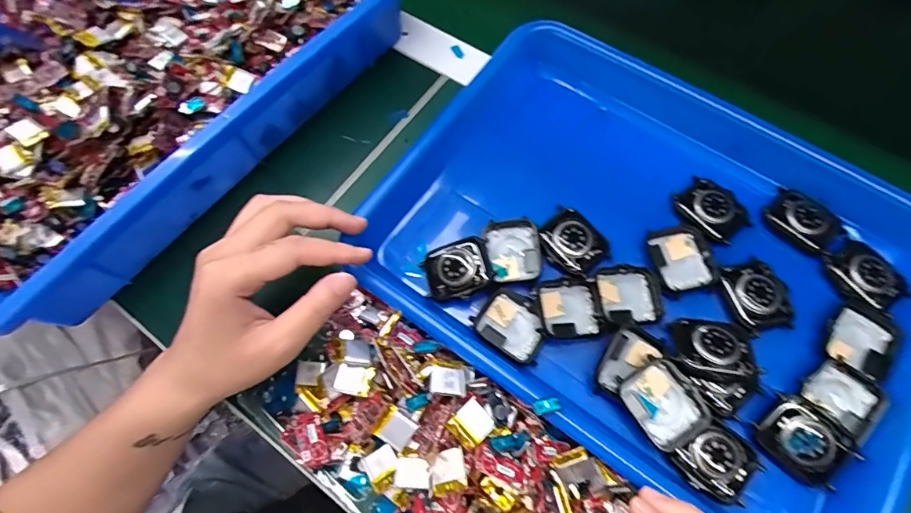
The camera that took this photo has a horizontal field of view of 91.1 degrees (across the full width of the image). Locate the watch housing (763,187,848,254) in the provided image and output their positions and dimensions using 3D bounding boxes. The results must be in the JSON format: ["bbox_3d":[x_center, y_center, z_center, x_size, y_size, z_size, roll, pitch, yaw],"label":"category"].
[{"bbox_3d":[0.229,-0.024,0.292,0.033,0.009,0.043,-43,73,-15],"label":"watch housing"}]

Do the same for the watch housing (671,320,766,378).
[{"bbox_3d":[0.149,0.052,0.258,0.040,0.012,0.033,5,68,3],"label":"watch housing"}]

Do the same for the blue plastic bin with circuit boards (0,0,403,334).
[{"bbox_3d":[-0.237,-0.152,0.338,0.255,0.067,0.352,38,73,15],"label":"blue plastic bin with circuit boards"}]

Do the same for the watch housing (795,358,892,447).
[{"bbox_3d":[0.217,0.078,0.251,0.038,0.016,0.038,36,73,15],"label":"watch housing"}]

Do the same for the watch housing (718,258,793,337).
[{"bbox_3d":[0.183,0.024,0.273,0.034,0.007,0.042,-16,68,-5],"label":"watch housing"}]

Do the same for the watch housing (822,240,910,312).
[{"bbox_3d":[0.256,0.012,0.278,0.036,0.007,0.044,-32,70,-12],"label":"watch housing"}]

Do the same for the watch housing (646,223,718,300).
[{"bbox_3d":[0.143,0.001,0.284,0.036,0.009,0.042,-17,68,-6],"label":"watch housing"}]

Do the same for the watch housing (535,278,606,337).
[{"bbox_3d":[0.069,0.032,0.273,0.040,0.011,0.035,-9,68,-3],"label":"watch housing"}]

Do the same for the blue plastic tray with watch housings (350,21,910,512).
[{"bbox_3d":[0.130,-0.013,0.292,0.319,0.040,0.272,33,72,14],"label":"blue plastic tray with watch housings"}]

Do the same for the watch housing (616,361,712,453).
[{"bbox_3d":[0.116,0.082,0.247,0.034,0.009,0.043,-31,70,-11],"label":"watch housing"}]

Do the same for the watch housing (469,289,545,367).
[{"bbox_3d":[0.035,0.043,0.274,0.042,0.010,0.033,35,72,14],"label":"watch housing"}]

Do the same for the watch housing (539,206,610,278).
[{"bbox_3d":[0.077,-0.010,0.289,0.039,0.010,0.042,-40,72,-14],"label":"watch housing"}]

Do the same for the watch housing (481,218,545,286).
[{"bbox_3d":[0.038,-0.004,0.288,0.034,0.012,0.041,-10,68,-3],"label":"watch housing"}]

